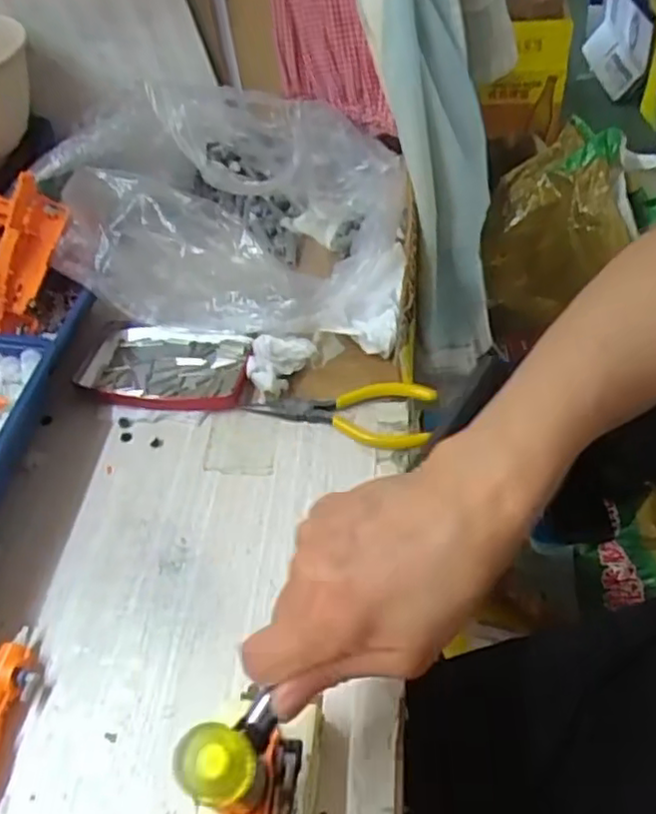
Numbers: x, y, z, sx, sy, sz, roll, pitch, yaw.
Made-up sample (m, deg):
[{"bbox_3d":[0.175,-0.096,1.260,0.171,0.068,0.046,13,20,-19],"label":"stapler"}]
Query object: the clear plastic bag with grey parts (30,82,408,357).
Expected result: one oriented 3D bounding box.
[{"bbox_3d":[-0.075,-0.157,0.514,0.279,0.117,0.219,7,48,11],"label":"clear plastic bag with grey parts"}]

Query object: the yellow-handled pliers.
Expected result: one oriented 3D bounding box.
[{"bbox_3d":[0.006,0.002,0.431,0.121,0.014,0.047,5,48,9],"label":"yellow-handled pliers"}]

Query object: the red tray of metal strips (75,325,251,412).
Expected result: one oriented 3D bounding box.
[{"bbox_3d":[-0.119,-0.028,0.475,0.129,0.012,0.076,6,48,10],"label":"red tray of metal strips"}]

